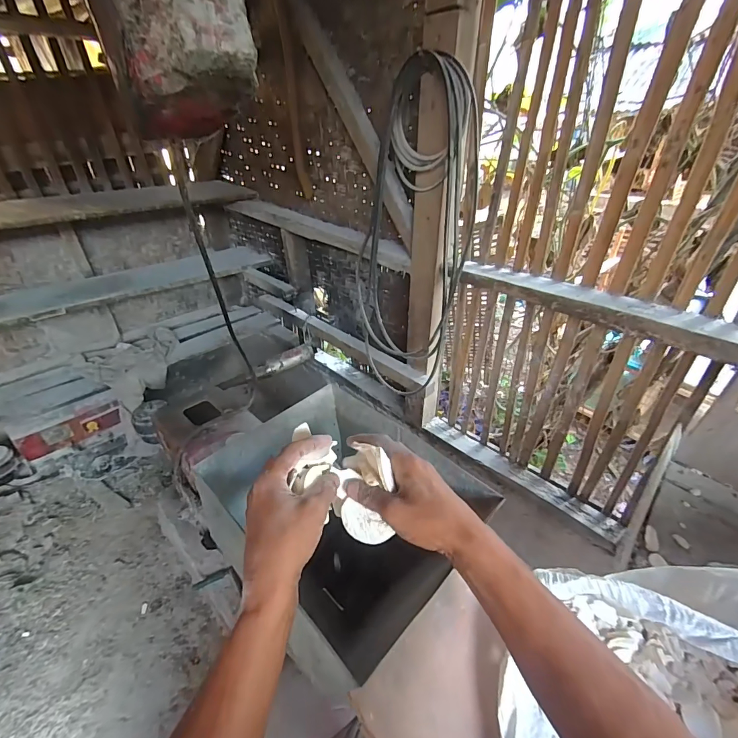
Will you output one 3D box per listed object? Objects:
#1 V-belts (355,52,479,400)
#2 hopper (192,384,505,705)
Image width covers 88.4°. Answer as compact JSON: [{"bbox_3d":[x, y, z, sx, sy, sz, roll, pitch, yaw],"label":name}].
[{"bbox_3d":[0.119,-0.332,1.050,0.309,0.810,0.169,14,38,17],"label":"V-belts"},{"bbox_3d":[-0.034,0.221,0.507,0.277,0.256,0.214,28,44,33],"label":"hopper"}]

